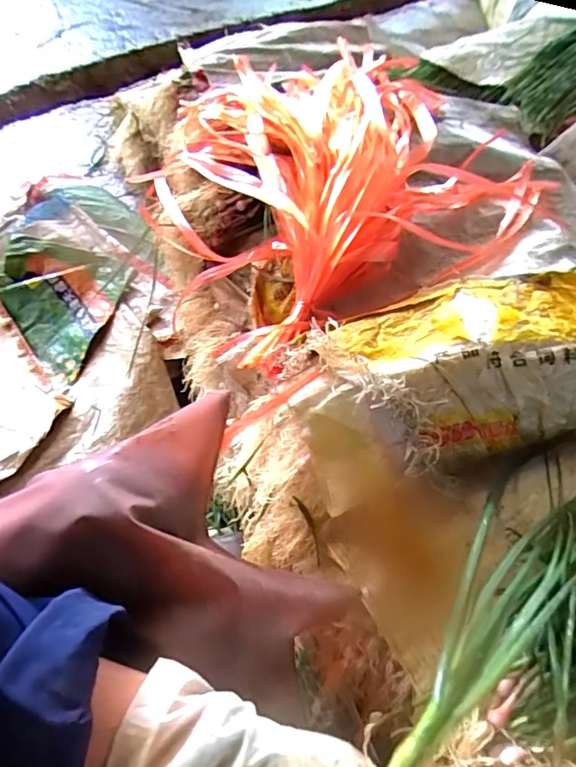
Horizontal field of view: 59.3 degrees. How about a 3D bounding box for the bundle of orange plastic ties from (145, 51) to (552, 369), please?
[{"bbox_3d":[0.056,-0.358,0.832,0.582,0.154,0.598,-26,58,-19],"label":"bundle of orange plastic ties"}]

